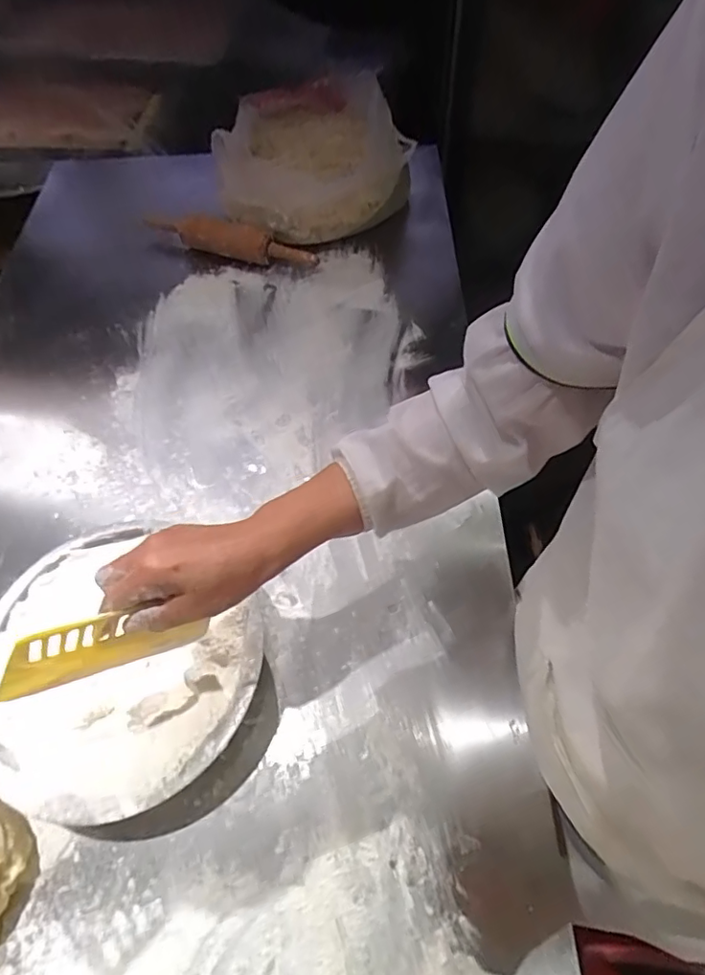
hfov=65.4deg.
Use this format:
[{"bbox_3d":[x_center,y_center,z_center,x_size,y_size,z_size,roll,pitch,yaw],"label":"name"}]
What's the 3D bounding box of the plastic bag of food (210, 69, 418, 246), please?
[{"bbox_3d":[-0.067,-0.544,0.940,0.296,0.166,0.249,-19,60,-9],"label":"plastic bag of food"}]

